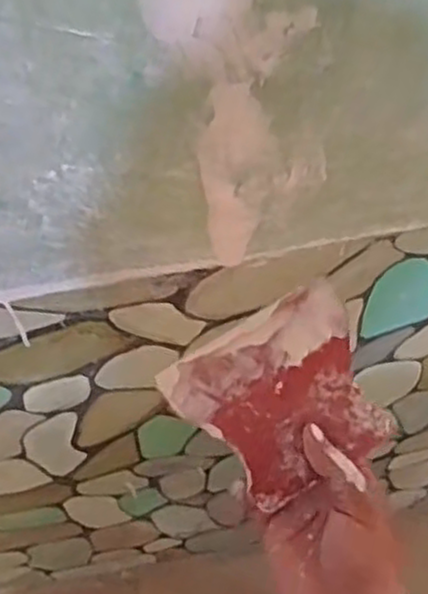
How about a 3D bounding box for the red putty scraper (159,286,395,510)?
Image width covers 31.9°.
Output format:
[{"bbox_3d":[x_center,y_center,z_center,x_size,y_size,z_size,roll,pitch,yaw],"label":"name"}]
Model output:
[{"bbox_3d":[0.043,0.063,0.459,0.116,0.005,0.104,-32,83,3],"label":"red putty scraper"}]

